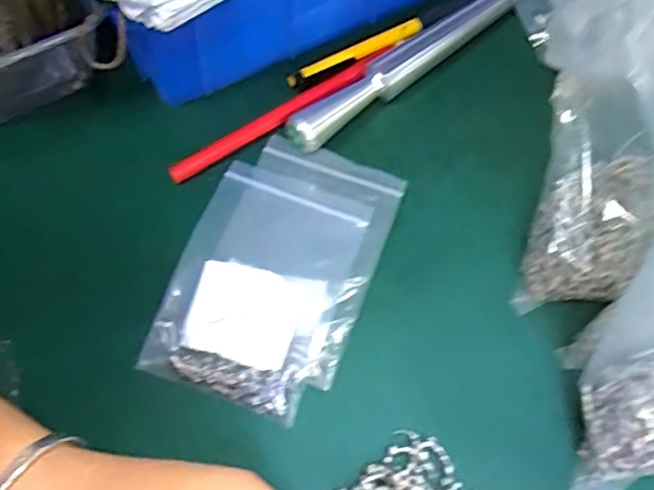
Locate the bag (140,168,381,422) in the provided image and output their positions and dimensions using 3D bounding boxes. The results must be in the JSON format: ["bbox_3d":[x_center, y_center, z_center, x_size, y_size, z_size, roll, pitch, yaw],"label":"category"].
[{"bbox_3d":[-0.034,0.019,0.321,0.079,0.012,0.117,19,66,6],"label":"bag"}]

